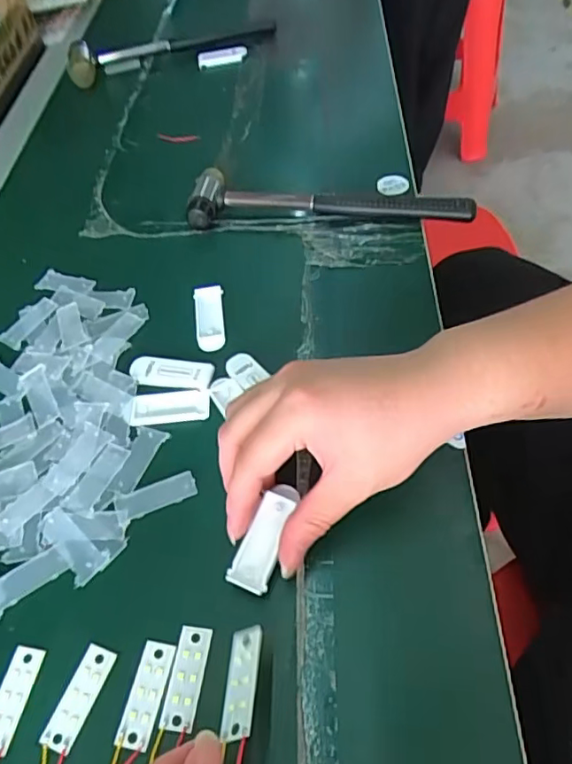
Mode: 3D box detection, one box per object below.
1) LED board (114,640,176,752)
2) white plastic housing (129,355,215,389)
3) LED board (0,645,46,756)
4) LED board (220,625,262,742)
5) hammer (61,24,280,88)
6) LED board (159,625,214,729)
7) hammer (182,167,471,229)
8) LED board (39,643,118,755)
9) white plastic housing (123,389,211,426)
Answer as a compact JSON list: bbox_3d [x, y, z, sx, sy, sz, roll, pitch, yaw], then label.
[{"bbox_3d":[-0.068,0.152,0.274,0.018,0.004,0.046,6,55,10],"label":"LED board"},{"bbox_3d":[-0.079,-0.008,0.385,0.057,0.004,0.021,5,54,9],"label":"white plastic housing"},{"bbox_3d":[-0.137,0.156,0.278,0.016,0.004,0.046,6,54,9],"label":"LED board"},{"bbox_3d":[-0.020,0.130,0.245,0.015,0.004,0.046,-21,33,19],"label":"LED board"},{"bbox_3d":[-0.134,-0.397,0.665,0.246,0.028,0.061,-13,54,-5],"label":"hammer"},{"bbox_3d":[-0.049,0.145,0.276,0.017,0.004,0.046,4,54,8],"label":"LED board"},{"bbox_3d":[0.036,-0.157,0.475,0.232,0.023,0.054,0,54,5],"label":"hammer"},{"bbox_3d":[-0.102,0.155,0.276,0.017,0.004,0.046,15,56,16],"label":"LED board"},{"bbox_3d":[-0.079,0.016,0.371,0.055,0.008,0.022,-5,53,2],"label":"white plastic housing"}]

